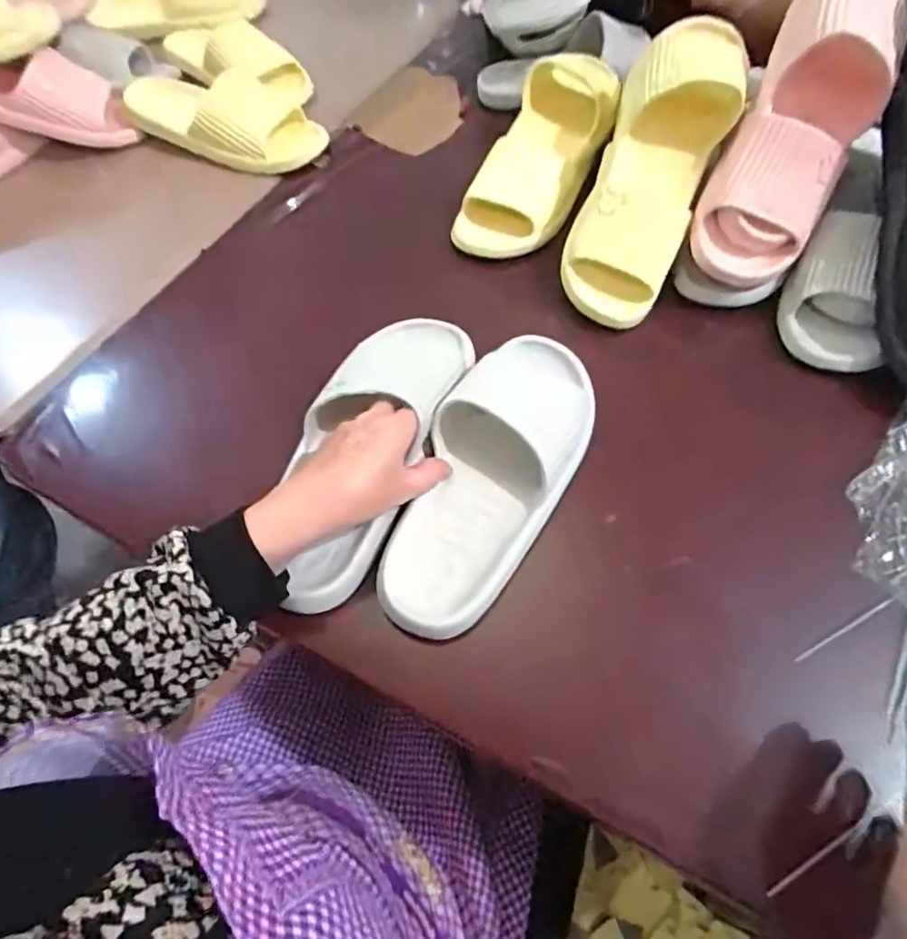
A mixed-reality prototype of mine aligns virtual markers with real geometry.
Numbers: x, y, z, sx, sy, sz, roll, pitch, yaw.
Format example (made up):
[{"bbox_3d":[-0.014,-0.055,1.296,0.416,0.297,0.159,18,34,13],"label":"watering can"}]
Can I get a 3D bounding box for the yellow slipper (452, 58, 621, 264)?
[{"bbox_3d":[0.107,-0.366,0.661,0.116,0.068,0.302,21,65,12],"label":"yellow slipper"}]

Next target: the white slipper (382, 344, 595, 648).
[{"bbox_3d":[0.036,-0.010,0.466,0.113,0.083,0.301,23,66,13],"label":"white slipper"}]

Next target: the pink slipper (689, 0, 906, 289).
[{"bbox_3d":[0.312,-0.310,0.506,0.101,0.071,0.280,25,104,14],"label":"pink slipper"}]

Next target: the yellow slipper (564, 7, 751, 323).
[{"bbox_3d":[0.192,-0.290,0.550,0.103,0.064,0.293,21,94,12],"label":"yellow slipper"}]

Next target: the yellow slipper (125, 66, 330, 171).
[{"bbox_3d":[-0.299,-0.448,0.732,0.268,0.065,0.121,11,64,7],"label":"yellow slipper"}]

